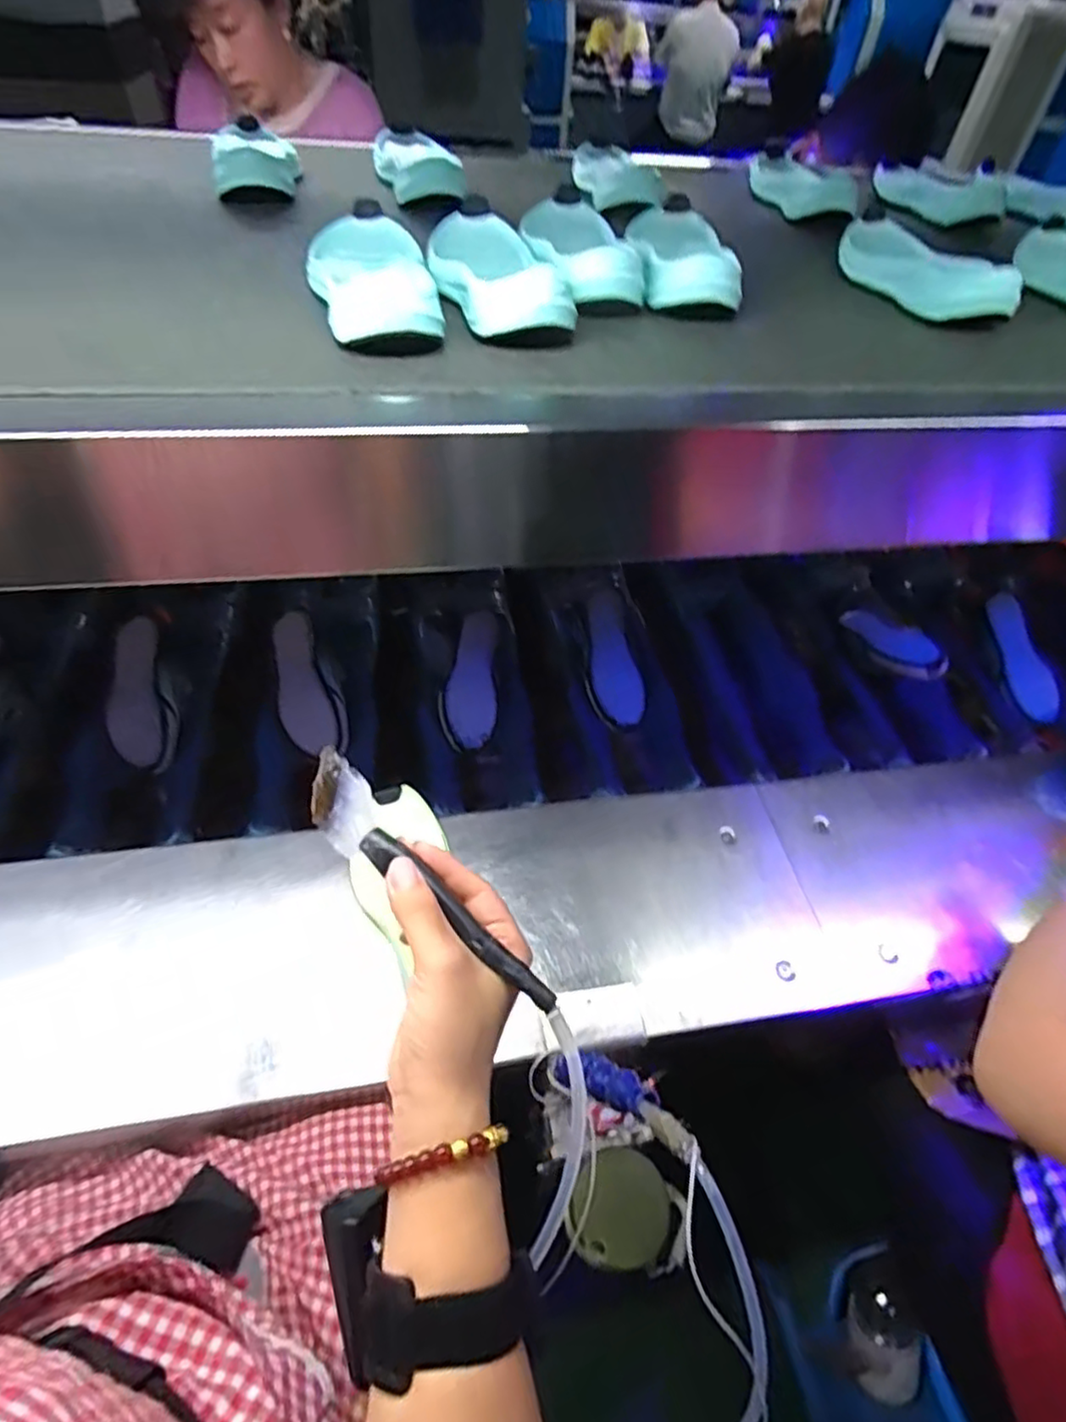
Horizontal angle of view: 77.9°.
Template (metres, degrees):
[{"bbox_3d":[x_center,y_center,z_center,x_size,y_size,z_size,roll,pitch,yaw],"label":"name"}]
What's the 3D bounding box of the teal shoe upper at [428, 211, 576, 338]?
[{"bbox_3d":[-0.032,-0.338,0.504,0.084,0.034,0.211,-8,47,-12],"label":"teal shoe upper"}]

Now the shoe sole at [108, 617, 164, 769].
[{"bbox_3d":[-0.475,-0.024,0.790,0.050,0.030,0.177,-2,86,-6],"label":"shoe sole"}]

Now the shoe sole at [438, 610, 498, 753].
[{"bbox_3d":[-0.077,-0.042,0.825,0.066,0.025,0.178,6,76,1],"label":"shoe sole"}]

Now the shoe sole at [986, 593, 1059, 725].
[{"bbox_3d":[0.664,-0.072,0.896,0.051,0.025,0.178,-16,84,-19],"label":"shoe sole"}]

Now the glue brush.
[{"bbox_3d":[-0.056,0.086,0.329,0.171,0.023,0.028,40,55,17],"label":"glue brush"}]

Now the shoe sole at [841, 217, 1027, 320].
[{"bbox_3d":[0.338,-0.396,0.587,0.066,0.034,0.201,-5,47,-9],"label":"shoe sole"}]

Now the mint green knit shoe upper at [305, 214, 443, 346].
[{"bbox_3d":[-0.120,-0.320,0.481,0.082,0.034,0.204,-9,47,-12],"label":"mint green knit shoe upper"}]

